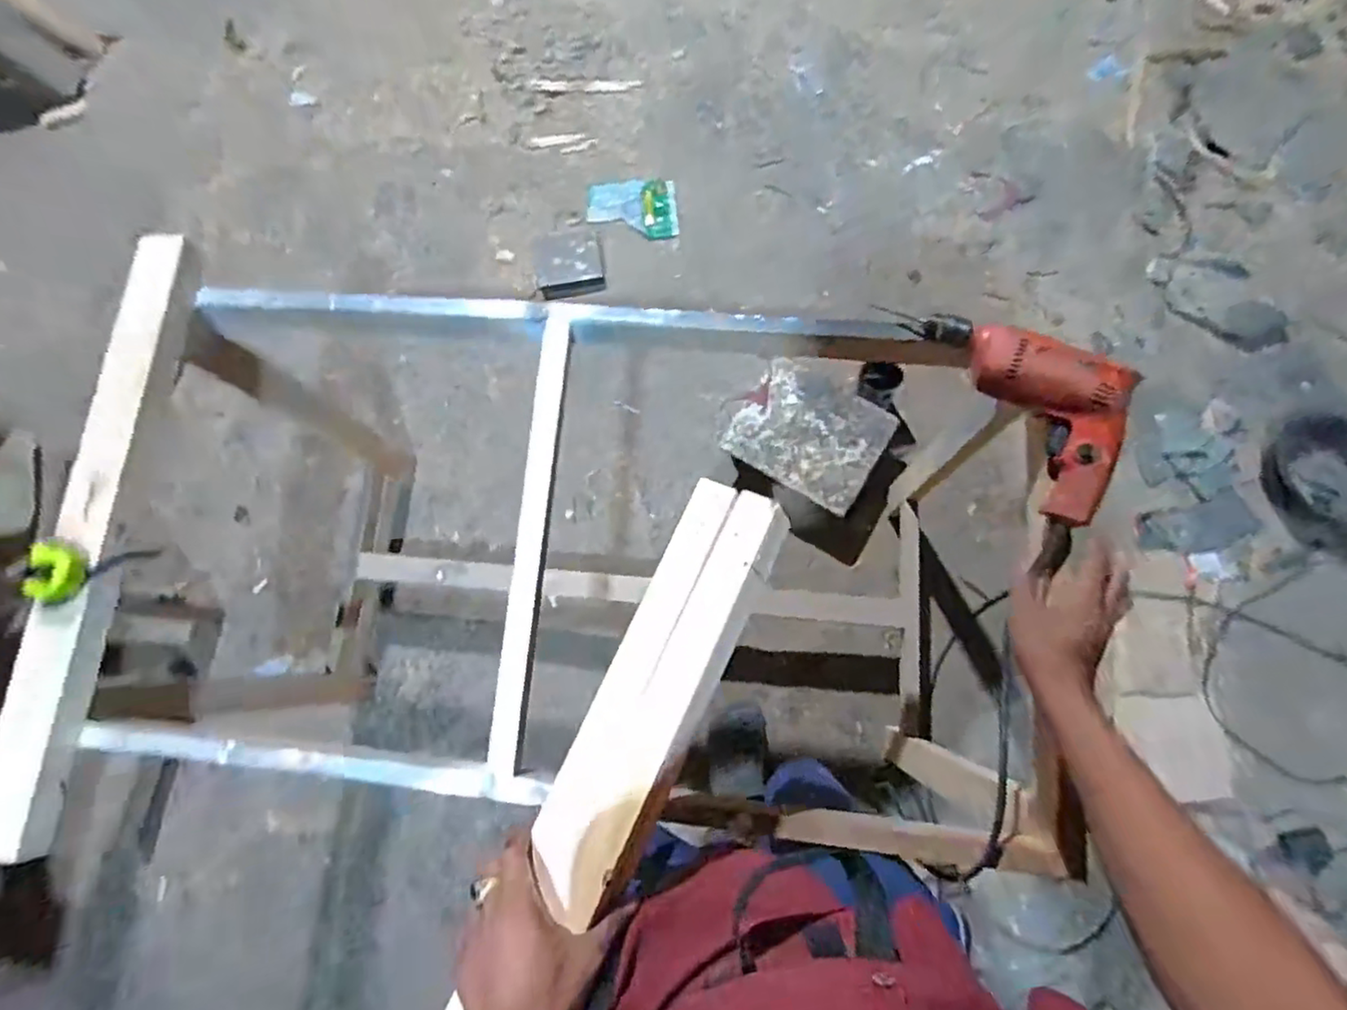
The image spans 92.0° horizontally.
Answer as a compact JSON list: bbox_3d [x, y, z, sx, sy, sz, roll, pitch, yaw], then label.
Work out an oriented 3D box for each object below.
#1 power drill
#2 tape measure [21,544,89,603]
[{"bbox_3d":[0.381,-0.106,0.685,0.168,0.074,0.307,-27,77,-2],"label":"power drill"},{"bbox_3d":[-0.676,0.075,0.710,0.042,0.029,0.065,-8,77,2],"label":"tape measure"}]

